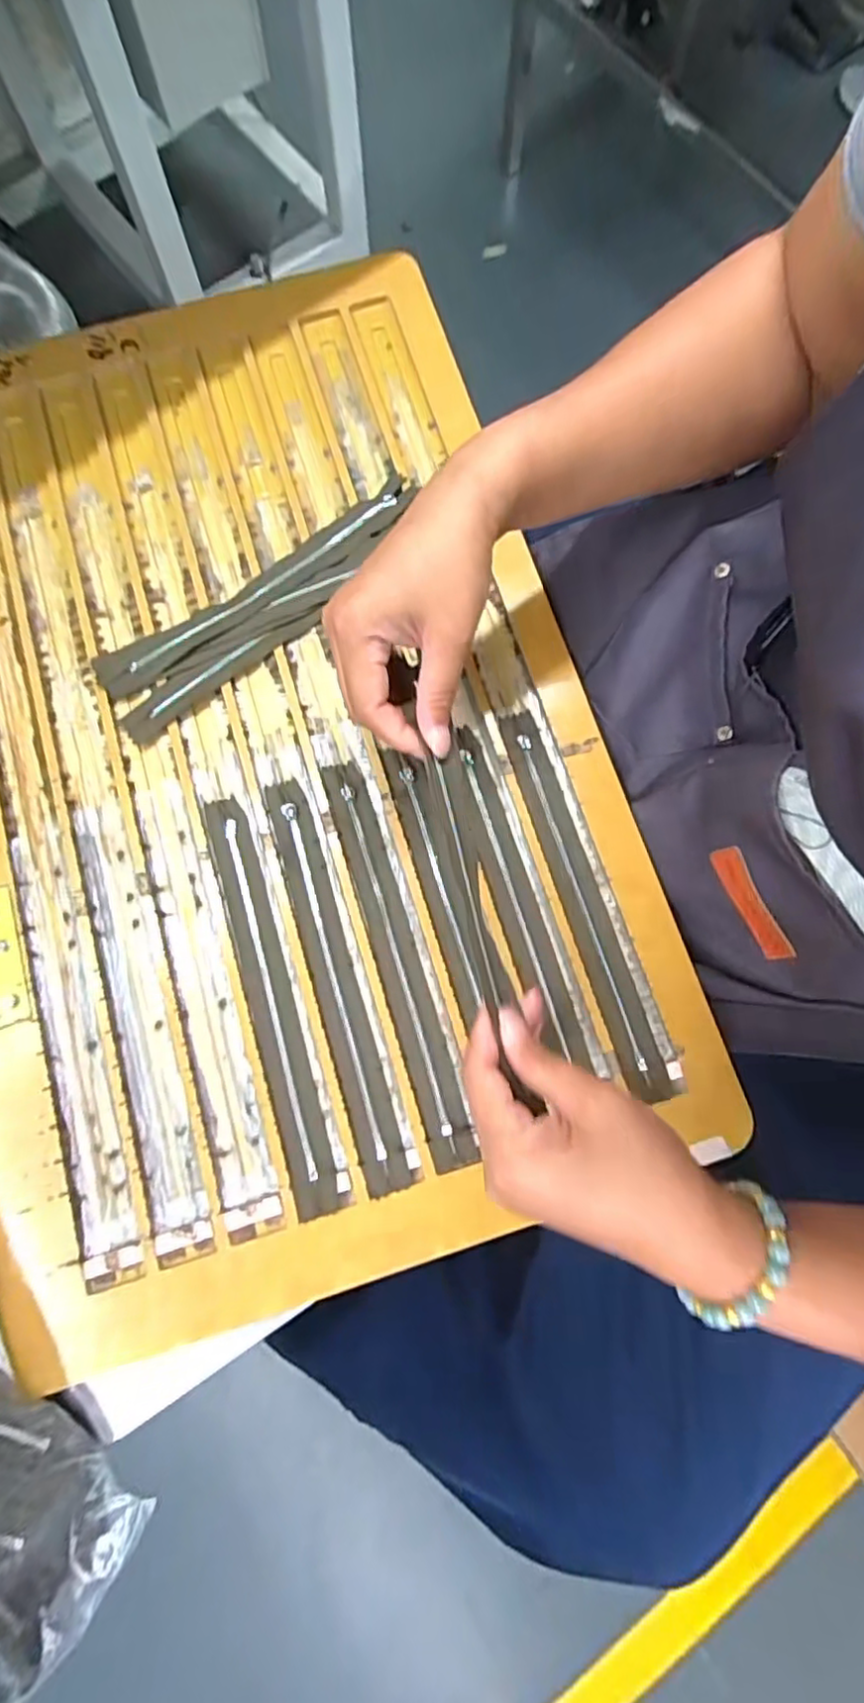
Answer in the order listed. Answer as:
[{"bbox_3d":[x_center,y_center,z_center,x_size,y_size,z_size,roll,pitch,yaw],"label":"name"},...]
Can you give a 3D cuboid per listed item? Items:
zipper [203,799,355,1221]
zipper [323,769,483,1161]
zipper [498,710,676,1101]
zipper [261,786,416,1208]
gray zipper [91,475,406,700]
[{"bbox_3d":[-0.100,0.087,0.389,0.025,0.005,0.256,-17,78,-4],"label":"zipper"},{"bbox_3d":[-0.021,0.062,0.396,0.027,0.005,0.255,-16,78,-7],"label":"zipper"},{"bbox_3d":[0.094,0.027,0.403,0.027,0.008,0.253,-15,77,-10],"label":"zipper"},{"bbox_3d":[-0.062,0.076,0.392,0.024,0.008,0.254,-17,78,-4],"label":"zipper"},{"bbox_3d":[-0.122,-0.188,0.446,0.252,0.007,0.037,-36,80,-7],"label":"gray zipper"}]

